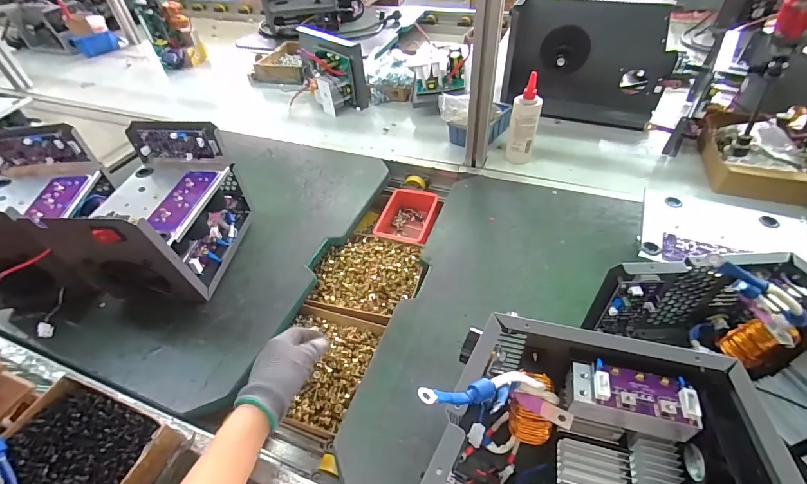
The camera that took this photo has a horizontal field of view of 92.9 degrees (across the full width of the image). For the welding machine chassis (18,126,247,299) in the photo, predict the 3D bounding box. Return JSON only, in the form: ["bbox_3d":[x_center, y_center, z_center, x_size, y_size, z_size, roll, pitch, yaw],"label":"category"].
[{"bbox_3d":[-0.364,-0.039,0.592,0.176,0.192,0.240,6,46,10],"label":"welding machine chassis"}]

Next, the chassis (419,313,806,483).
[{"bbox_3d":[0.166,0.185,0.331,0.261,0.184,0.176,11,47,15],"label":"chassis"}]

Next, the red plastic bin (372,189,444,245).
[{"bbox_3d":[0.014,-0.046,0.777,0.103,0.050,0.160,13,48,17],"label":"red plastic bin"}]

